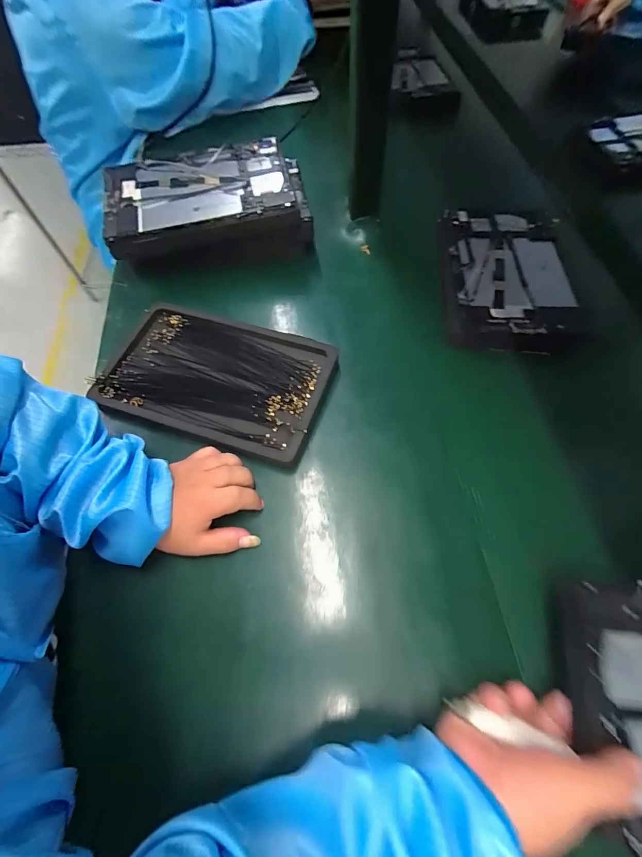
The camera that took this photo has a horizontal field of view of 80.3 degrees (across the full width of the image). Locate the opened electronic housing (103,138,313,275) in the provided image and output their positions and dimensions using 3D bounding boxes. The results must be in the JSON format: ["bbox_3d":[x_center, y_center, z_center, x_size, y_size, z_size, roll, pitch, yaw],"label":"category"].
[{"bbox_3d":[-0.154,-0.298,0.527,0.262,0.074,0.182,-13,62,-4],"label":"opened electronic housing"}]

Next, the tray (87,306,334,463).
[{"bbox_3d":[-0.121,-0.060,0.443,0.250,0.024,0.156,17,64,12],"label":"tray"}]

